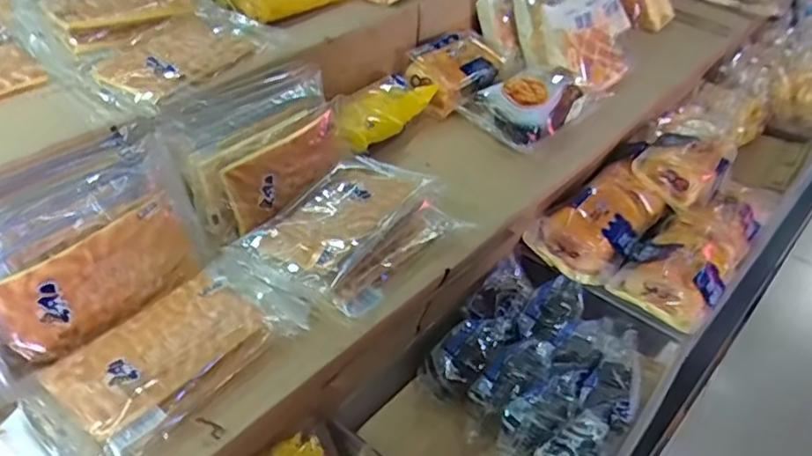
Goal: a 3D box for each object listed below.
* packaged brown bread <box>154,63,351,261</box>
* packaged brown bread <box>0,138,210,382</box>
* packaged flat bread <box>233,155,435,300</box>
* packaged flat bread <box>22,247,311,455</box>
[{"bbox_3d":[-0.134,-0.067,0.535,0.086,0.083,0.170,29,46,26],"label":"packaged brown bread"},{"bbox_3d":[-0.226,0.021,0.443,0.050,0.092,0.157,9,35,38],"label":"packaged brown bread"},{"bbox_3d":[-0.056,-0.015,0.518,0.091,0.026,0.157,26,45,24],"label":"packaged flat bread"},{"bbox_3d":[-0.156,0.080,0.420,0.089,0.031,0.174,30,47,28],"label":"packaged flat bread"}]

